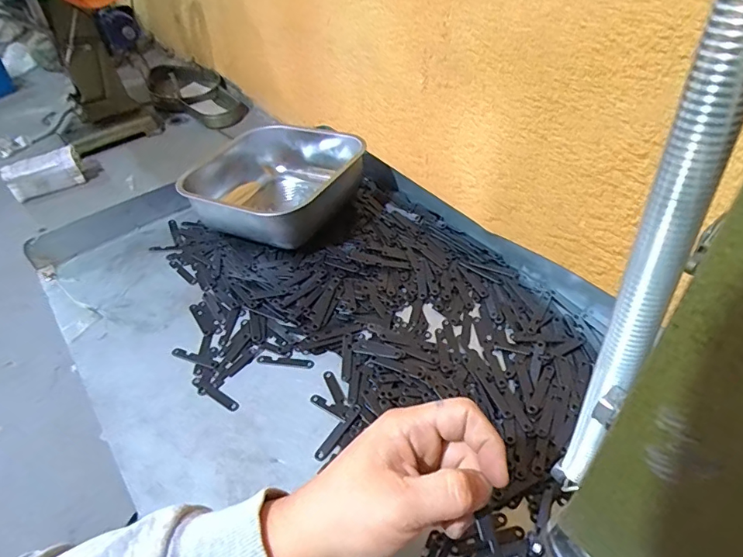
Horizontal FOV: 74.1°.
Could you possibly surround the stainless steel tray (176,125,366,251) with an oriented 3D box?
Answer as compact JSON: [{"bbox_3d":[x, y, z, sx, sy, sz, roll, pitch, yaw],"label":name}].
[{"bbox_3d":[-0.108,-0.113,0.584,0.182,0.069,0.178,18,49,23],"label":"stainless steel tray"}]

